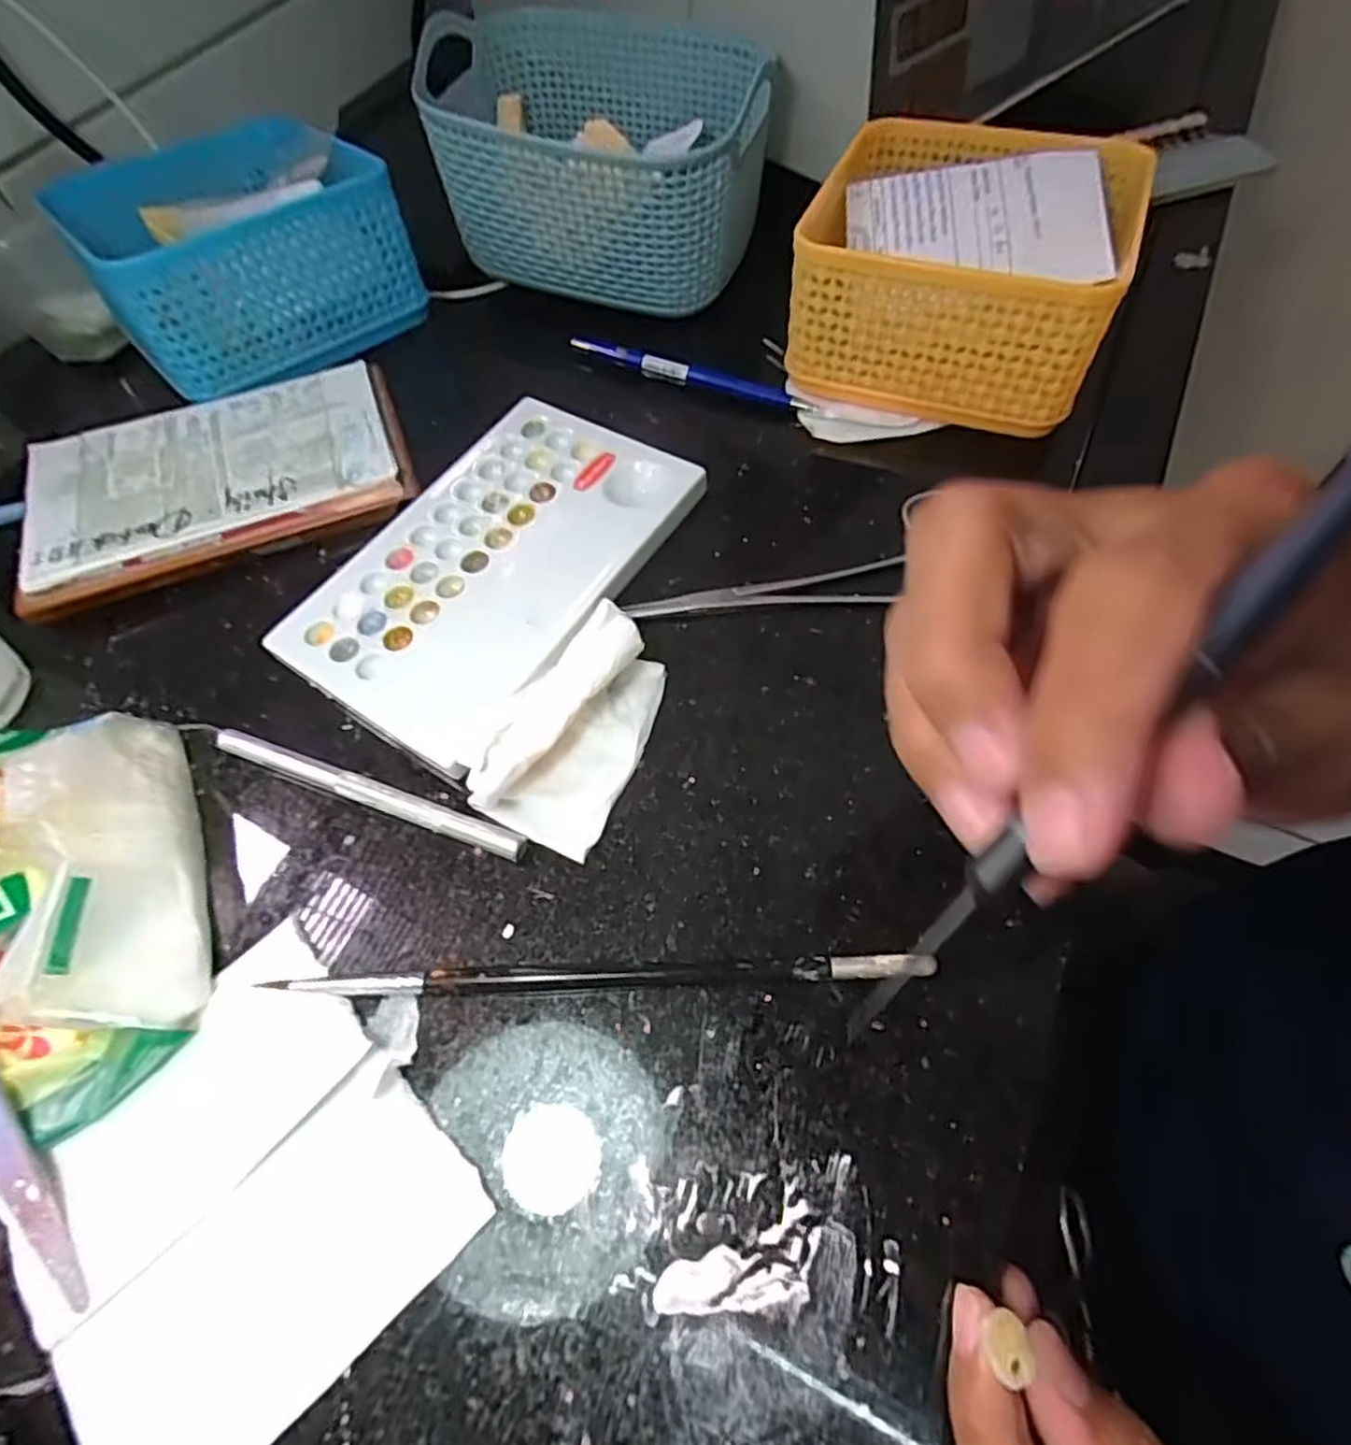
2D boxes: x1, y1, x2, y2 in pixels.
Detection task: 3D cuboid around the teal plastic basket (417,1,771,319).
[{"bbox_3d":[-0.041,-0.293,0.374,0.174,0.074,0.125,19,66,14],"label":"teal plastic basket"}]

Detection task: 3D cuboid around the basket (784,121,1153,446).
[{"bbox_3d":[0.128,-0.211,0.324,0.133,0.058,0.137,20,66,15],"label":"basket"}]

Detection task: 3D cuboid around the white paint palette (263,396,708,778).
[{"bbox_3d":[-0.070,-0.064,0.272,0.102,0.006,0.153,29,67,15],"label":"white paint palette"}]

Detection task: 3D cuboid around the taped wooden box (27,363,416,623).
[{"bbox_3d":[-0.193,-0.106,0.305,0.149,0.016,0.095,-19,64,-8],"label":"taped wooden box"}]

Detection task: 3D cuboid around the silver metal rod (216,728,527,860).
[{"bbox_3d":[-0.101,0.021,0.231,0.115,0.005,0.008,19,65,11],"label":"silver metal rod"}]

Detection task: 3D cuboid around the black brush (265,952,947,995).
[{"bbox_3d":[-0.021,0.070,0.200,0.181,0.008,0.008,-2,63,1],"label":"black brush"}]

